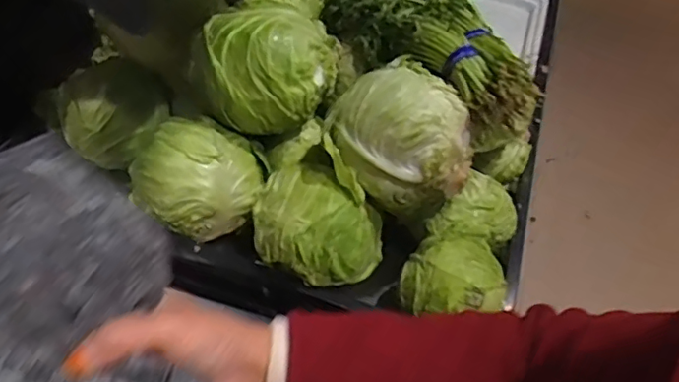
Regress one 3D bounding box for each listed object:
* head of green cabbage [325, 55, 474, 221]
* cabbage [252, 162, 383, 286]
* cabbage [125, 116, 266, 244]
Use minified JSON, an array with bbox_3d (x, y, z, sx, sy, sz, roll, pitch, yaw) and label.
[{"bbox_3d":[0.070,-0.056,0.753,0.179,0.158,0.164,1,41,-1],"label":"head of green cabbage"},{"bbox_3d":[-0.036,0.040,0.765,0.165,0.115,0.138,31,49,29],"label":"cabbage"},{"bbox_3d":[-0.194,-0.020,0.799,0.178,0.122,0.129,-14,44,-18],"label":"cabbage"}]

